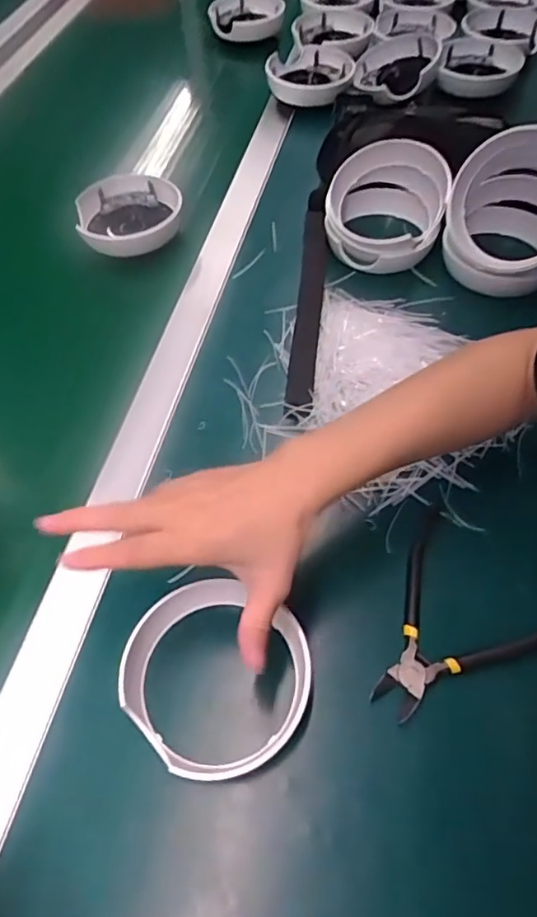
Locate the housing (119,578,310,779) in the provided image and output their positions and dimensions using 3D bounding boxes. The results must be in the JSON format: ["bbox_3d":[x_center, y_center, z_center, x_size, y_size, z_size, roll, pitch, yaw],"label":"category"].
[{"bbox_3d":[-0.033,0.136,0.371,0.112,0.027,0.116,-1,56,2],"label":"housing"}]

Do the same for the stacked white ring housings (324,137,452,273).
[{"bbox_3d":[0.119,-0.264,0.596,0.117,0.080,0.112,6,57,7],"label":"stacked white ring housings"}]

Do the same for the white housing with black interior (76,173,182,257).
[{"bbox_3d":[-0.153,-0.264,0.647,0.115,0.045,0.111,-4,56,0],"label":"white housing with black interior"}]

